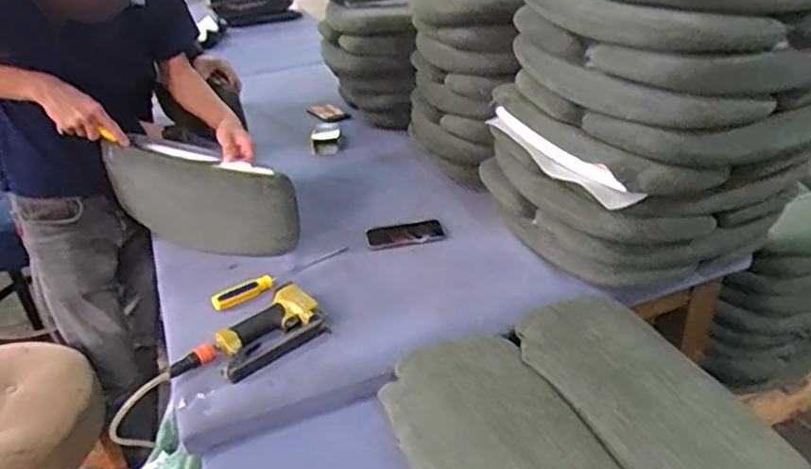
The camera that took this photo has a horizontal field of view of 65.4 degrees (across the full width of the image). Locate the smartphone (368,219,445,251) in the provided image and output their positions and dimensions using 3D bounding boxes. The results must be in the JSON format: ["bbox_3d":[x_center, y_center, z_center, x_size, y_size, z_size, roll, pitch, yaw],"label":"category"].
[{"bbox_3d":[0.001,0.000,1.294,0.159,0.011,0.070,-8,43,-15],"label":"smartphone"}]

